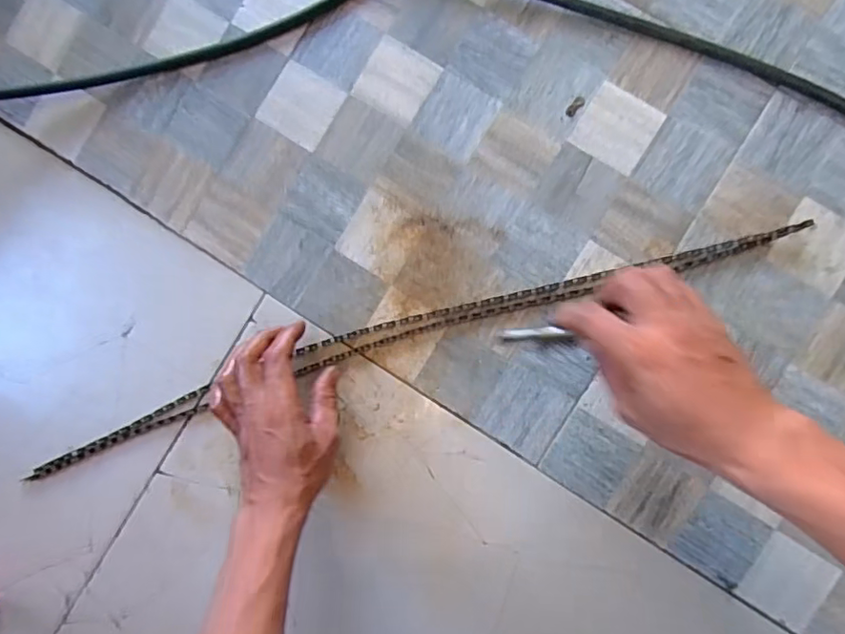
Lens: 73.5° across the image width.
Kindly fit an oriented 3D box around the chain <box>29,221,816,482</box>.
[{"bbox_3d":[-0.026,0.023,0.517,0.723,0.017,0.041,-17,88,4],"label":"chain"}]

